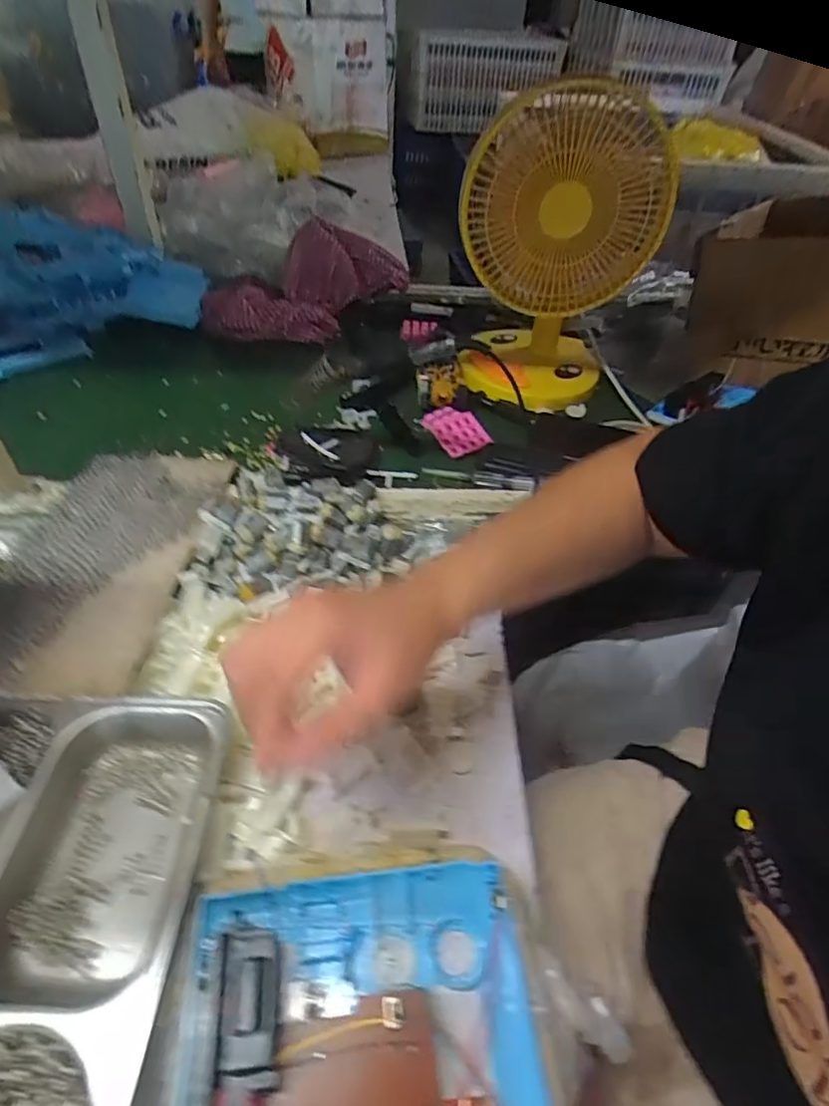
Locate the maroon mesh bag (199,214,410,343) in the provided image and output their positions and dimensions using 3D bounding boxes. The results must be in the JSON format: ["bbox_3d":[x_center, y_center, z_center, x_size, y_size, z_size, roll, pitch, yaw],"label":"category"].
[{"bbox_3d":[-0.161,-0.407,0.881,0.317,0.107,0.189,-8,47,-12],"label":"maroon mesh bag"}]

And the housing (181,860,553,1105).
[{"bbox_3d":[-0.022,0.220,0.270,0.161,0.038,0.132,-2,46,-8],"label":"housing"}]

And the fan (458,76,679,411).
[{"bbox_3d":[0.164,-0.360,0.704,0.217,0.295,0.223,9,46,3],"label":"fan"}]

